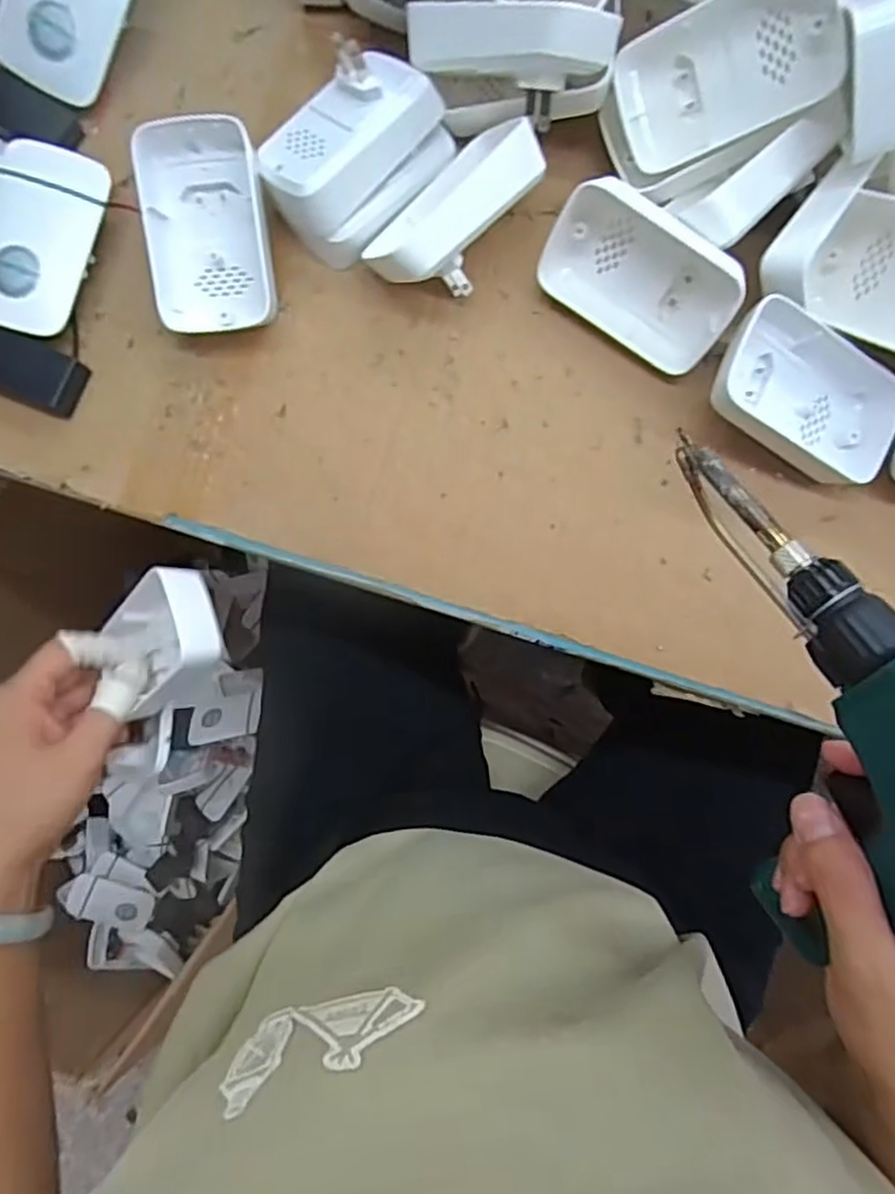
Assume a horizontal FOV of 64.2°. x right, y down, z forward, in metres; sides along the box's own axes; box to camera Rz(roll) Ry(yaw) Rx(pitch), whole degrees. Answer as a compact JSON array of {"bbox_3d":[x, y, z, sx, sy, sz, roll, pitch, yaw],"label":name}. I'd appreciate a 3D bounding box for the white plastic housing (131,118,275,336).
[{"bbox_3d":[-0.123,-0.188,0.363,0.061,0.027,0.098,-6,104,-13],"label":"white plastic housing"}]

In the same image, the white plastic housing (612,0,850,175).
[{"bbox_3d":[0.132,-0.250,0.340,0.099,0.026,0.061,-8,120,33],"label":"white plastic housing"}]

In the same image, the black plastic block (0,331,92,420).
[{"bbox_3d":[-0.221,-0.119,0.379,0.050,0.016,0.032,22,87,2],"label":"black plastic block"}]

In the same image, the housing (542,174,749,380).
[{"bbox_3d":[0.097,-0.160,0.358,0.096,0.027,0.061,34,132,2],"label":"housing"}]

